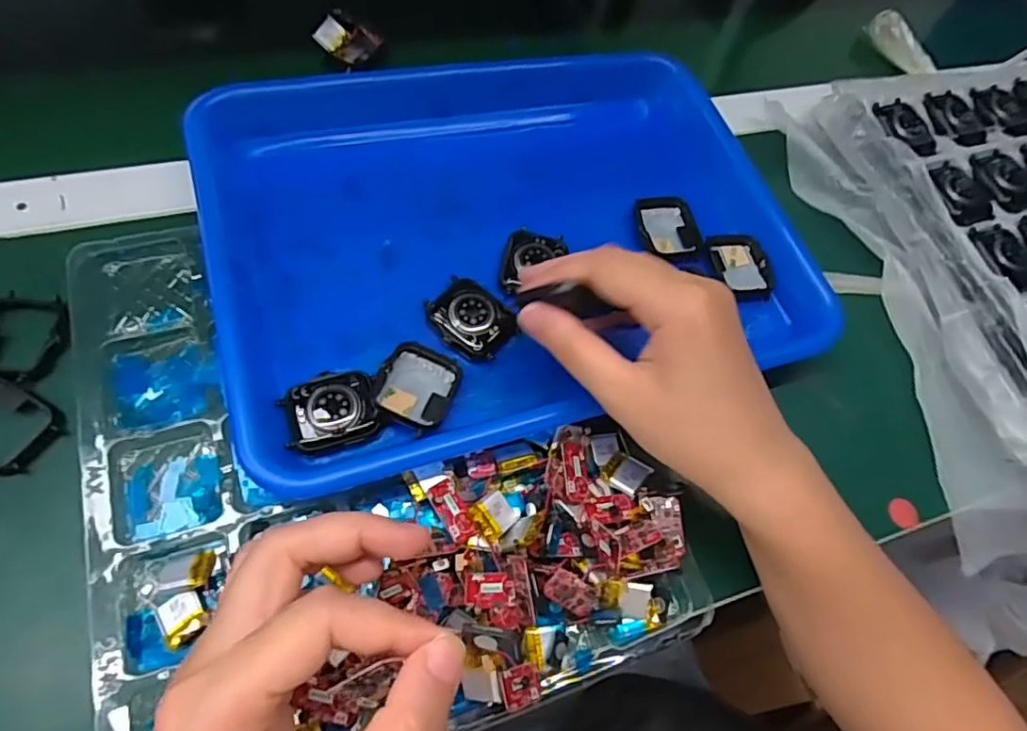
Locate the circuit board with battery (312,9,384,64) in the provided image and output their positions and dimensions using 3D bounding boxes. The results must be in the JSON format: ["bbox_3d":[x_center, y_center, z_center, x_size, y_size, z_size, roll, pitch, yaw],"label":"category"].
[{"bbox_3d":[-0.114,-0.226,0.411,0.037,0.006,0.031,32,90,-28],"label":"circuit board with battery"}]

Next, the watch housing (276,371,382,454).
[{"bbox_3d":[-0.086,0.021,0.281,0.042,0.009,0.034,-13,67,-15],"label":"watch housing"}]

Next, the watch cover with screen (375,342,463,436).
[{"bbox_3d":[-0.047,0.008,0.293,0.035,0.010,0.042,22,62,2],"label":"watch cover with screen"}]

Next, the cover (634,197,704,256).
[{"bbox_3d":[0.094,-0.086,0.366,0.039,0.011,0.037,-5,65,-12],"label":"cover"}]

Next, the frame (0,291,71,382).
[{"bbox_3d":[-0.243,-0.014,0.290,0.046,0.006,0.046,9,63,-5],"label":"frame"}]

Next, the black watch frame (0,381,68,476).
[{"bbox_3d":[-0.235,0.029,0.273,0.043,0.013,0.038,29,63,5],"label":"black watch frame"}]

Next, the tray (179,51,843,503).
[{"bbox_3d":[-0.001,-0.088,0.341,0.324,0.042,0.256,-14,67,-16],"label":"tray"}]

